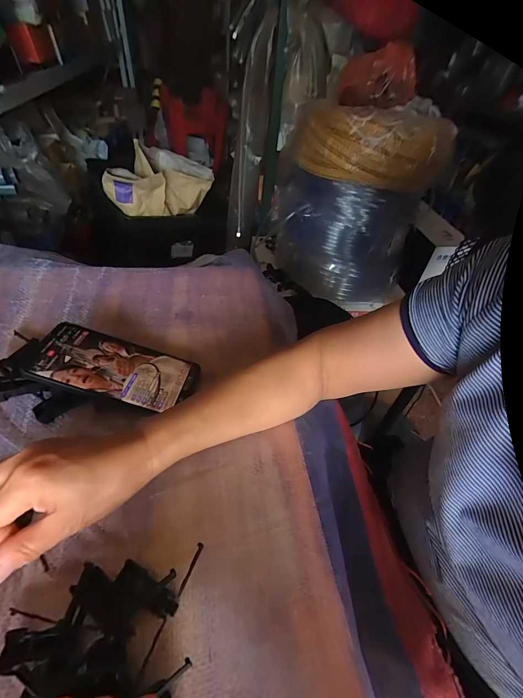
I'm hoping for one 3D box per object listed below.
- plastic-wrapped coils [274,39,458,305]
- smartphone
[{"bbox_3d":[0.231,-0.422,0.863,0.329,0.485,0.293,5,45,-2],"label":"plastic-wrapped coils"},{"bbox_3d":[-0.153,0.020,0.354,0.162,0.004,0.077,17,44,-6],"label":"smartphone"}]

